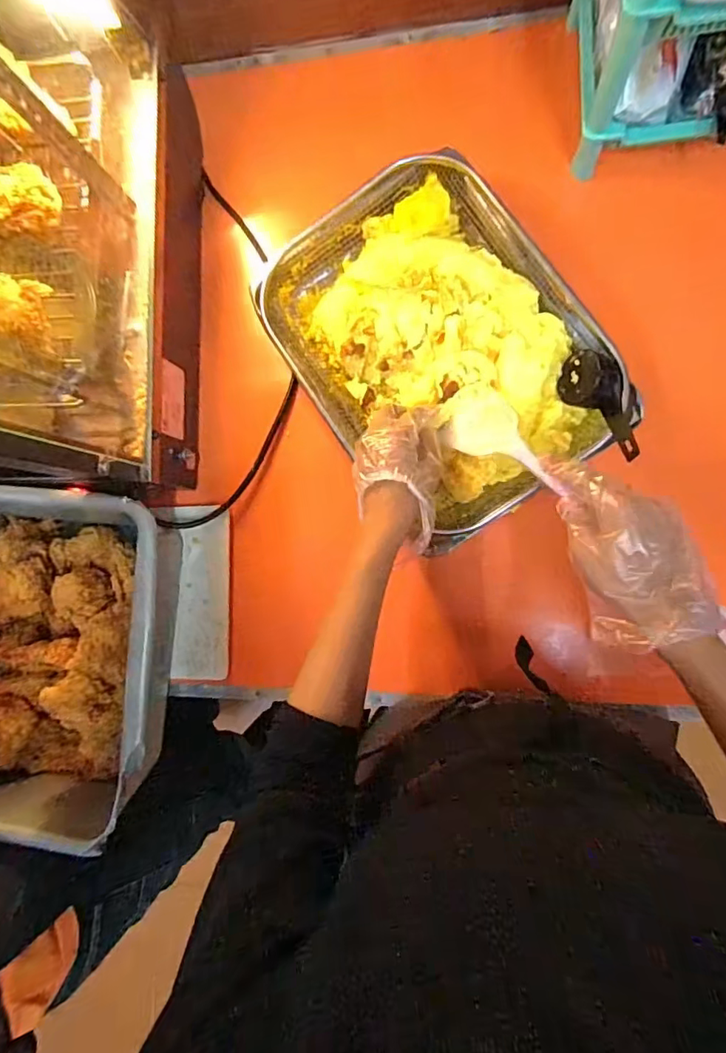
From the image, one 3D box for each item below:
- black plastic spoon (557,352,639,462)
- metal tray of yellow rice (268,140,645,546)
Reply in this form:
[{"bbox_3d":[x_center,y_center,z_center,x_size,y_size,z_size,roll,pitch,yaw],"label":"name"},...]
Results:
[{"bbox_3d":[0.234,-0.117,0.513,0.050,0.036,0.120,-25,67,8],"label":"black plastic spoon"},{"bbox_3d":[0.076,-0.193,0.579,0.269,0.067,0.367,-35,84,7],"label":"metal tray of yellow rice"}]

